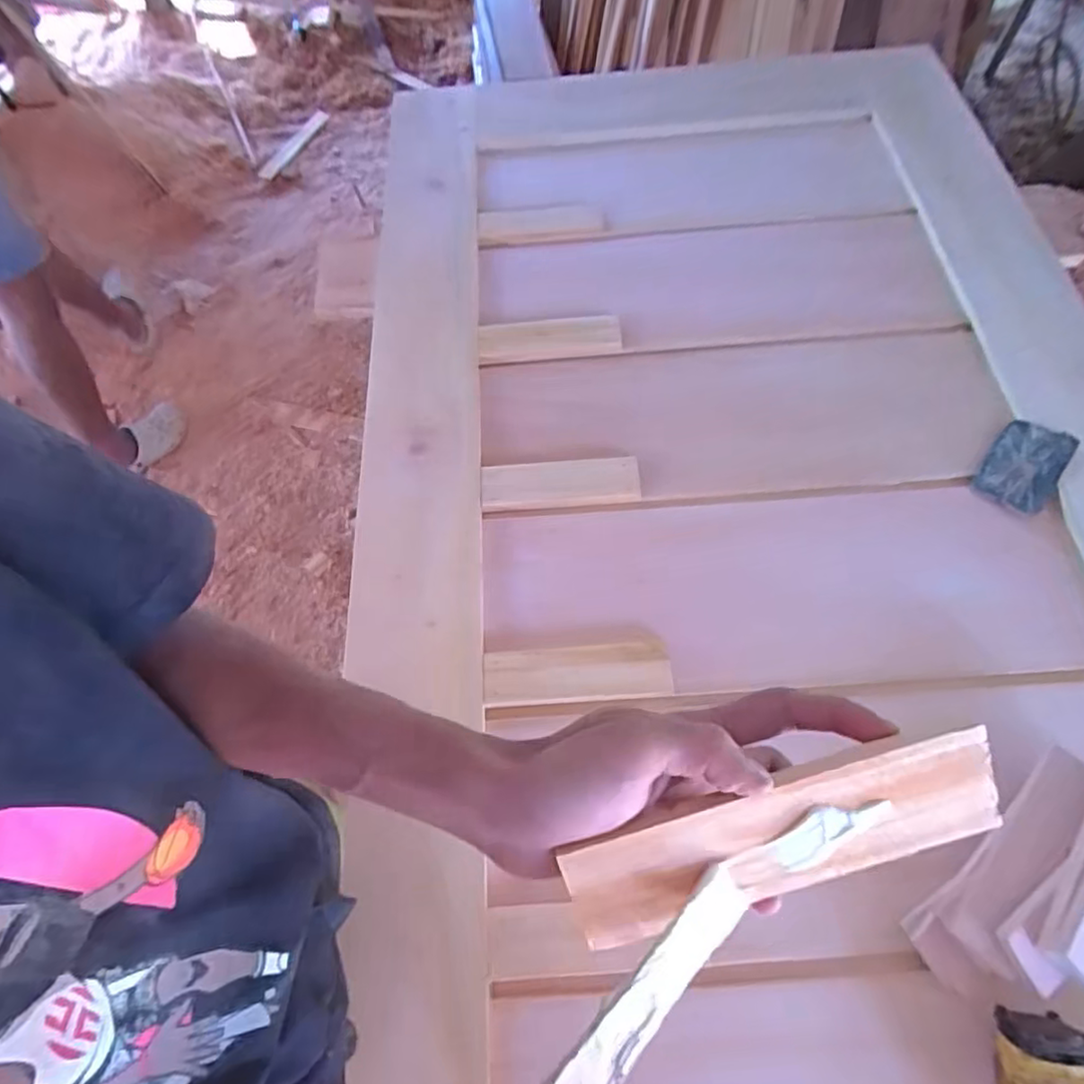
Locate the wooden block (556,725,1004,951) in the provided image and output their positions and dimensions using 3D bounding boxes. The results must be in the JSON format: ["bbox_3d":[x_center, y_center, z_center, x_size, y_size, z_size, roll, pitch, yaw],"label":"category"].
[{"bbox_3d":[0.098,0.122,0.254,0.177,0.004,0.052,-18,103,1],"label":"wooden block"}]

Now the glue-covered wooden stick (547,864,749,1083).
[{"bbox_3d":[0.027,0.182,0.226,0.143,0.004,0.025,-39,103,-23],"label":"glue-covered wooden stick"}]

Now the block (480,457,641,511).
[{"bbox_3d":[0.019,-0.066,0.690,0.174,0.013,0.052,-3,64,0],"label":"block"}]

